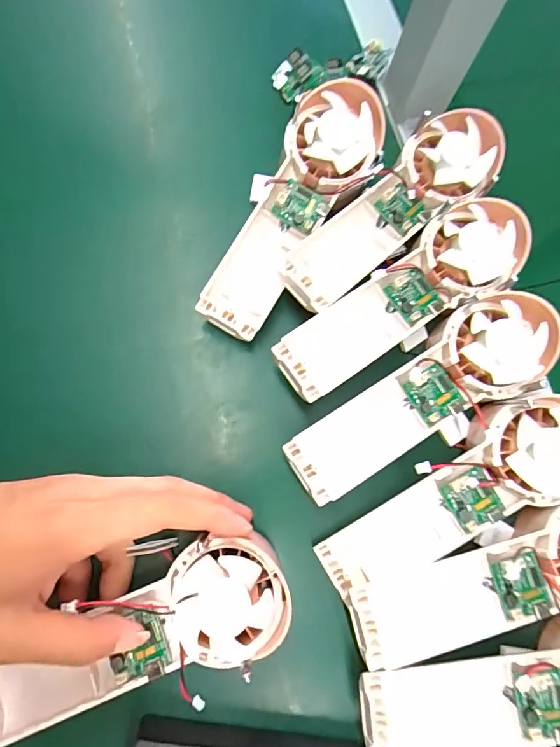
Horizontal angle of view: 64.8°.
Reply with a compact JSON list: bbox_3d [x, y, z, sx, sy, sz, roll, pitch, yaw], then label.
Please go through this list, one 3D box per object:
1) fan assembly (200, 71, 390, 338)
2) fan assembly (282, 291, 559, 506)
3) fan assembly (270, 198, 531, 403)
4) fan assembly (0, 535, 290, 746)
[{"bbox_3d":[0.006,-0.108,0.292,0.068,0.053,0.177,29,75,9],"label":"fan assembly"},{"bbox_3d":[0.088,0.018,0.270,0.176,0.044,0.062,-36,76,-10],"label":"fan assembly"},{"bbox_3d":[0.080,-0.043,0.285,0.180,0.039,0.060,-38,76,-11],"label":"fan assembly"},{"bbox_3d":[-0.080,0.138,0.223,0.172,0.024,0.058,-23,79,-2],"label":"fan assembly"}]

